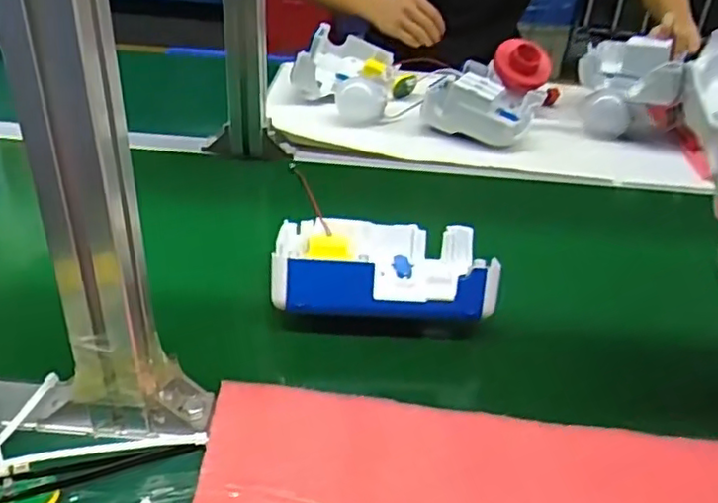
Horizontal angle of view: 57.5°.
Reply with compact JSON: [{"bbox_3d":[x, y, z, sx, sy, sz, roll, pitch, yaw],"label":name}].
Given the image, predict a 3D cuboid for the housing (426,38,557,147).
[{"bbox_3d":[0.199,-0.238,0.973,0.143,0.093,0.203,19,36,20],"label":"housing"}]

